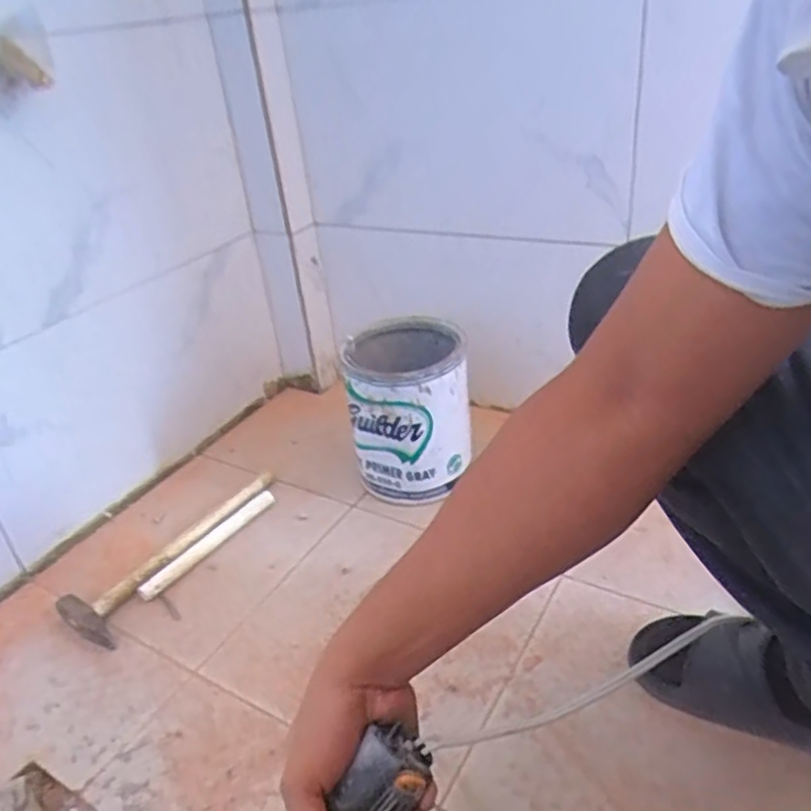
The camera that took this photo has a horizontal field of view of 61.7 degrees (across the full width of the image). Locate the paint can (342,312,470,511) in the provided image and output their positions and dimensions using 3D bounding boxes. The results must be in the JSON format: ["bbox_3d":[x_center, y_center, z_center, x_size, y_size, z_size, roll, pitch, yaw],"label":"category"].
[{"bbox_3d":[0.005,0.011,0.937,0.153,0.203,0.169,-9,31,-3],"label":"paint can"}]

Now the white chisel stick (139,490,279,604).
[{"bbox_3d":[-0.253,0.178,0.887,0.025,0.018,0.216,14,37,32],"label":"white chisel stick"}]

